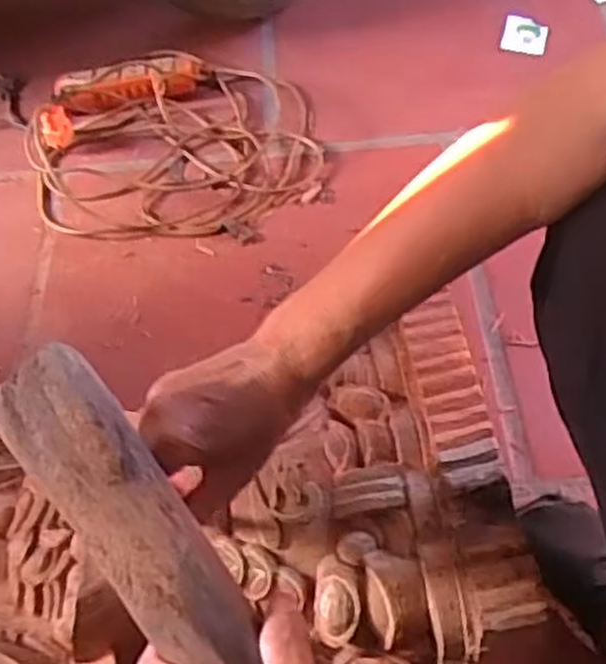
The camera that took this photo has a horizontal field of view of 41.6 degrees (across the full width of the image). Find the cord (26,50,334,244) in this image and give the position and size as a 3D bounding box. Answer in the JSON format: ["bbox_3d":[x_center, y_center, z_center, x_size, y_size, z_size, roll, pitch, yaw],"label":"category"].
[{"bbox_3d":[-0.160,-0.270,1.061,0.380,0.088,0.336,1,52,4],"label":"cord"}]

